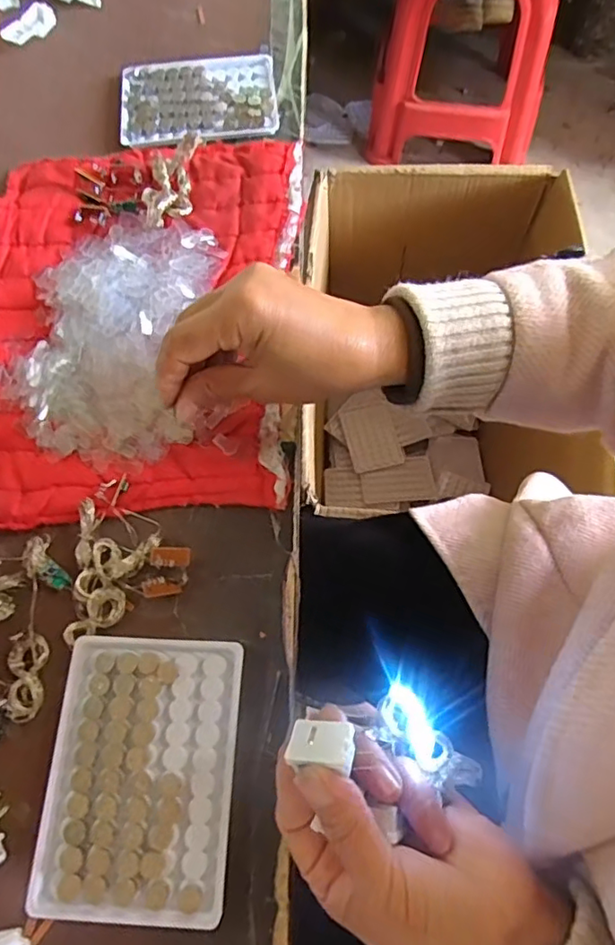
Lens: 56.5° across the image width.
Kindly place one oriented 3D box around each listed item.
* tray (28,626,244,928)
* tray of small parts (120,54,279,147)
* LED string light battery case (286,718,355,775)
[{"bbox_3d":[-0.087,0.155,0.300,0.095,0.014,0.129,2,69,3],"label":"tray"},{"bbox_3d":[-0.093,-0.318,0.486,0.130,0.008,0.094,-5,68,1],"label":"tray of small parts"},{"bbox_3d":[0.007,0.116,0.244,0.027,0.008,0.019,-6,35,23],"label":"LED string light battery case"}]

